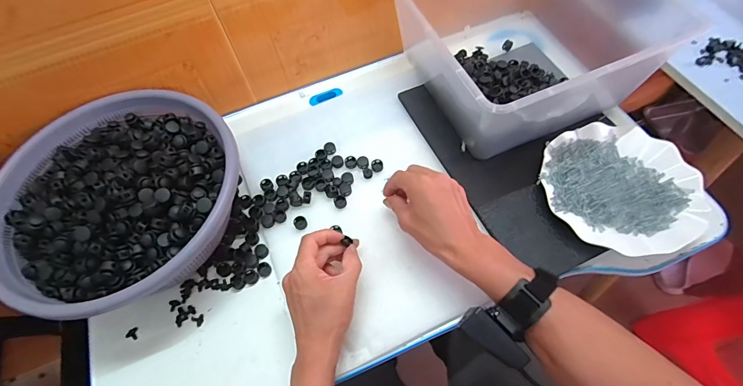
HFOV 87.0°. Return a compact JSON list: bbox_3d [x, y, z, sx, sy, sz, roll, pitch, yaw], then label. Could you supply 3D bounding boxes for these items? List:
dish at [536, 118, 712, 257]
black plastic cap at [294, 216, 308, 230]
[{"bbox_3d":[0.309,-0.007,0.492,0.179,0.027,0.175,-2,60,3],"label":"dish"},{"bbox_3d":[-0.094,0.039,0.518,0.016,0.008,0.018,-22,61,-8],"label":"black plastic cap"}]

